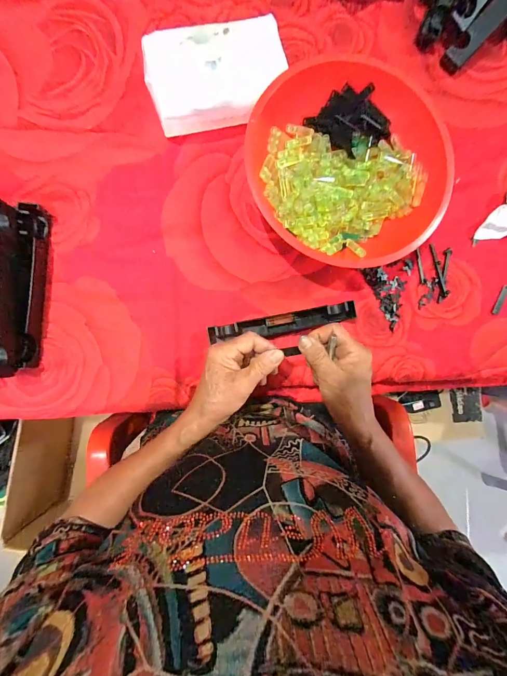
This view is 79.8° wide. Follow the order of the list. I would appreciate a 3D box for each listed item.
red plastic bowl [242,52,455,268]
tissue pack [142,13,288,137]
[{"bbox_3d":[0.115,-0.214,0.387,0.242,0.078,0.227,0,87,-5],"label":"red plastic bowl"},{"bbox_3d":[-0.045,-0.321,0.384,0.169,0.067,0.108,-14,88,-6],"label":"tissue pack"}]

